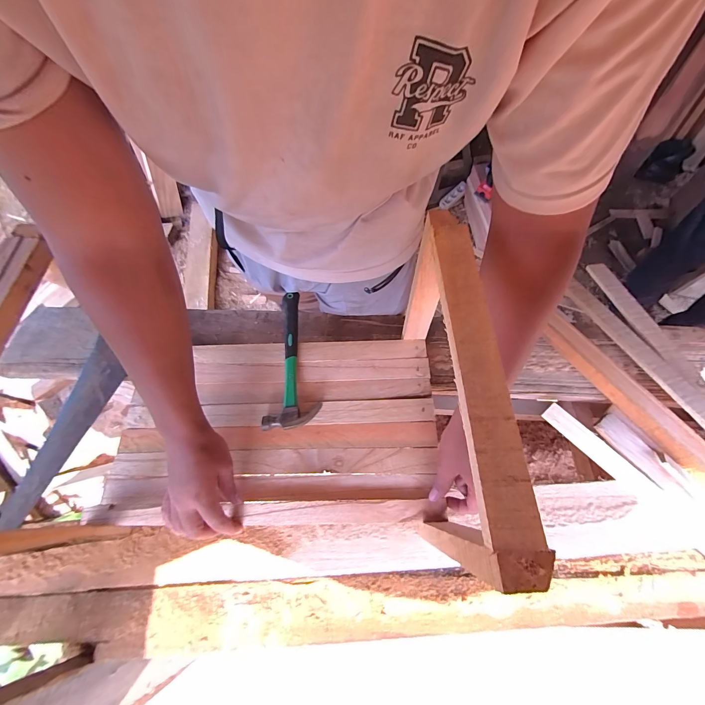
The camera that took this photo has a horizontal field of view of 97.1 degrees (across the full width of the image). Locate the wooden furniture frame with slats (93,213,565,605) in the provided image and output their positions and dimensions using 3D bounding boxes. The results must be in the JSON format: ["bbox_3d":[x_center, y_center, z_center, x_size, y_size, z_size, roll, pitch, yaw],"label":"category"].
[{"bbox_3d":[-0.124,0.067,0.399,0.513,0.291,0.319,-2,64,-1],"label":"wooden furniture frame with slats"}]

